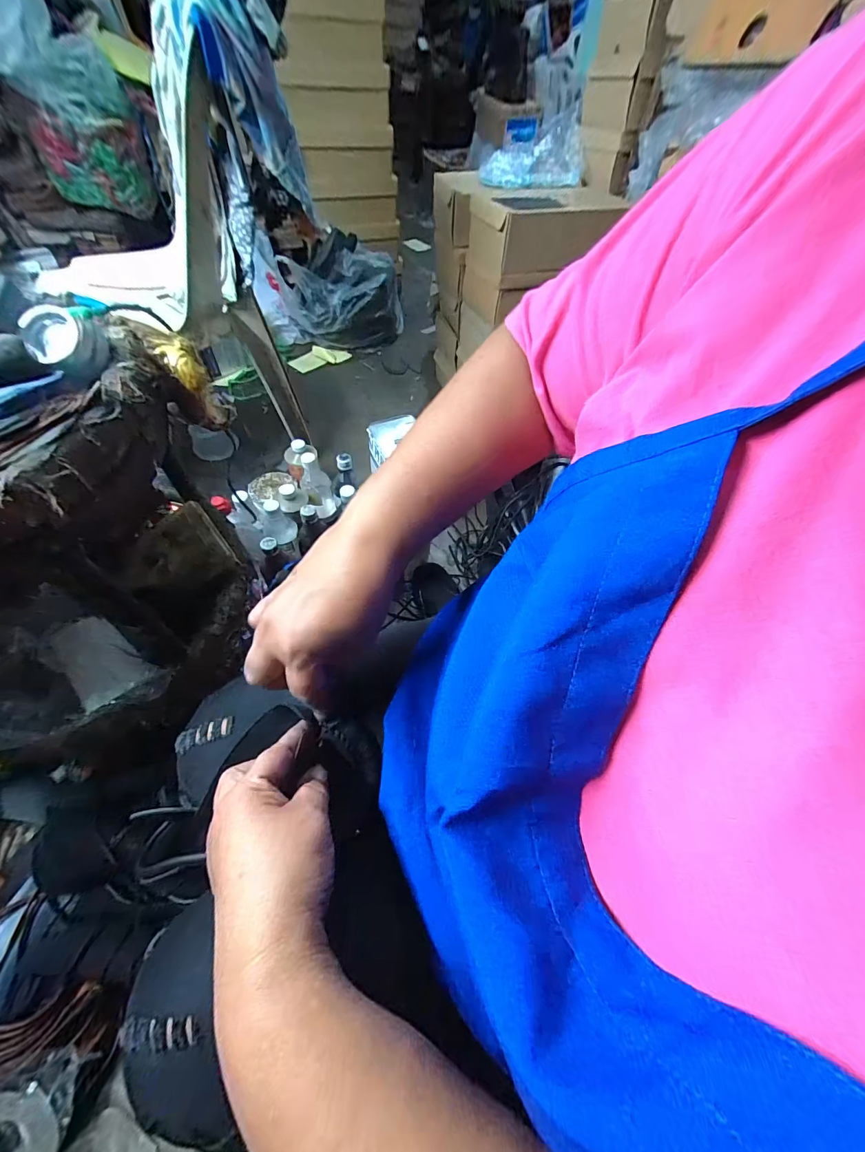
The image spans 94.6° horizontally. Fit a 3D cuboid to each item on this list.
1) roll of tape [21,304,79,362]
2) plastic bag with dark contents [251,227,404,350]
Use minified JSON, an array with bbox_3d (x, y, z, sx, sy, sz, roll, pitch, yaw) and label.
[{"bbox_3d":[-0.316,-0.201,0.332,0.040,0.039,0.019,-24,22,-11],"label":"roll of tape"},{"bbox_3d":[-0.348,-0.965,1.376,0.486,0.254,0.253,-6,57,-8],"label":"plastic bag with dark contents"}]

